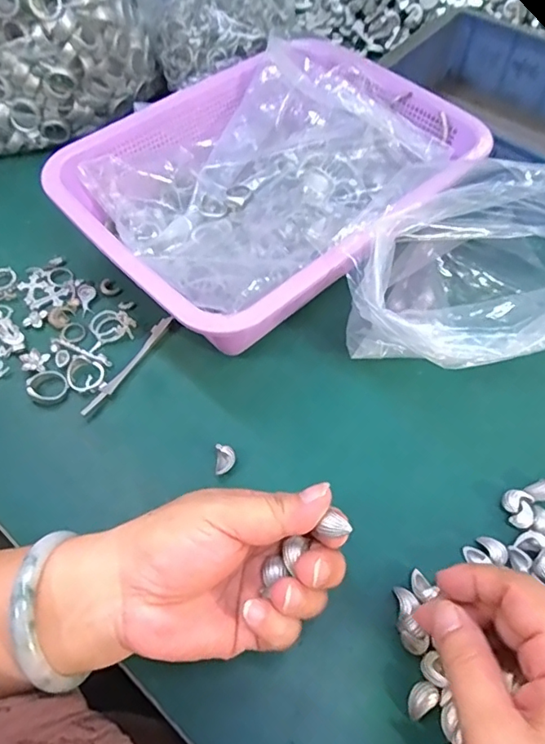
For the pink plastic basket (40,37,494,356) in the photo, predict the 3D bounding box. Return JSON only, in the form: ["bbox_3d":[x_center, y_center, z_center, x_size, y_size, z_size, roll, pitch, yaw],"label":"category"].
[{"bbox_3d":[0.002,-0.150,0.429,0.300,0.079,0.224,-39,67,-20],"label":"pink plastic basket"}]

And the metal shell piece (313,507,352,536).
[{"bbox_3d":[0.029,0.071,0.238,0.012,0.005,0.013,36,66,19],"label":"metal shell piece"}]

